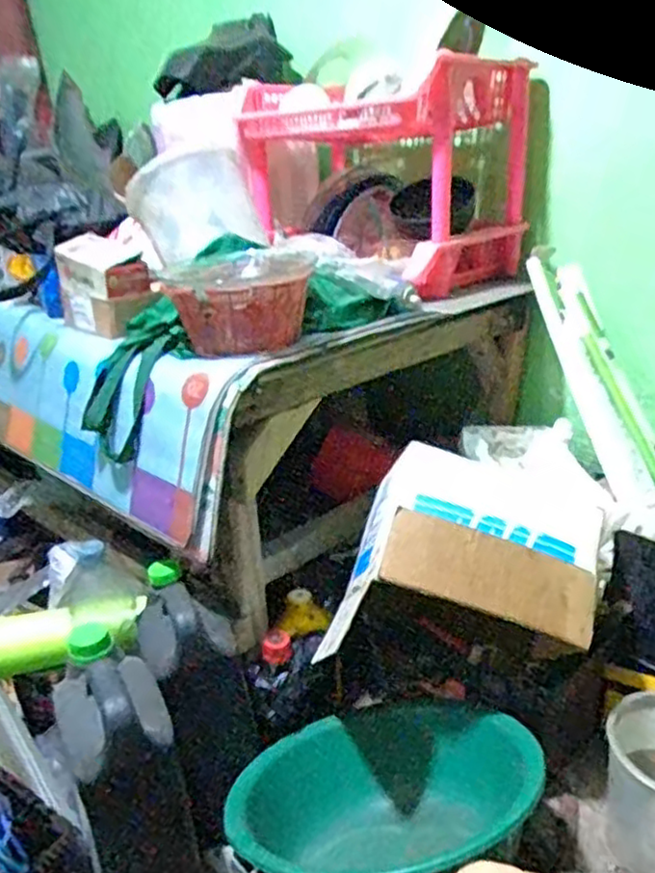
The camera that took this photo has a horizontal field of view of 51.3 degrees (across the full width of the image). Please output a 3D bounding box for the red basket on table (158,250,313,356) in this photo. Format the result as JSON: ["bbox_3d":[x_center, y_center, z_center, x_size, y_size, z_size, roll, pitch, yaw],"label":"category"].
[{"bbox_3d":[-0.115,-0.172,0.903,0.184,0.103,0.150,-5,22,-5],"label":"red basket on table"}]

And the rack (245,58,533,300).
[{"bbox_3d":[0.105,-0.454,1.239,0.342,0.320,0.410,-23,29,-39],"label":"rack"}]

